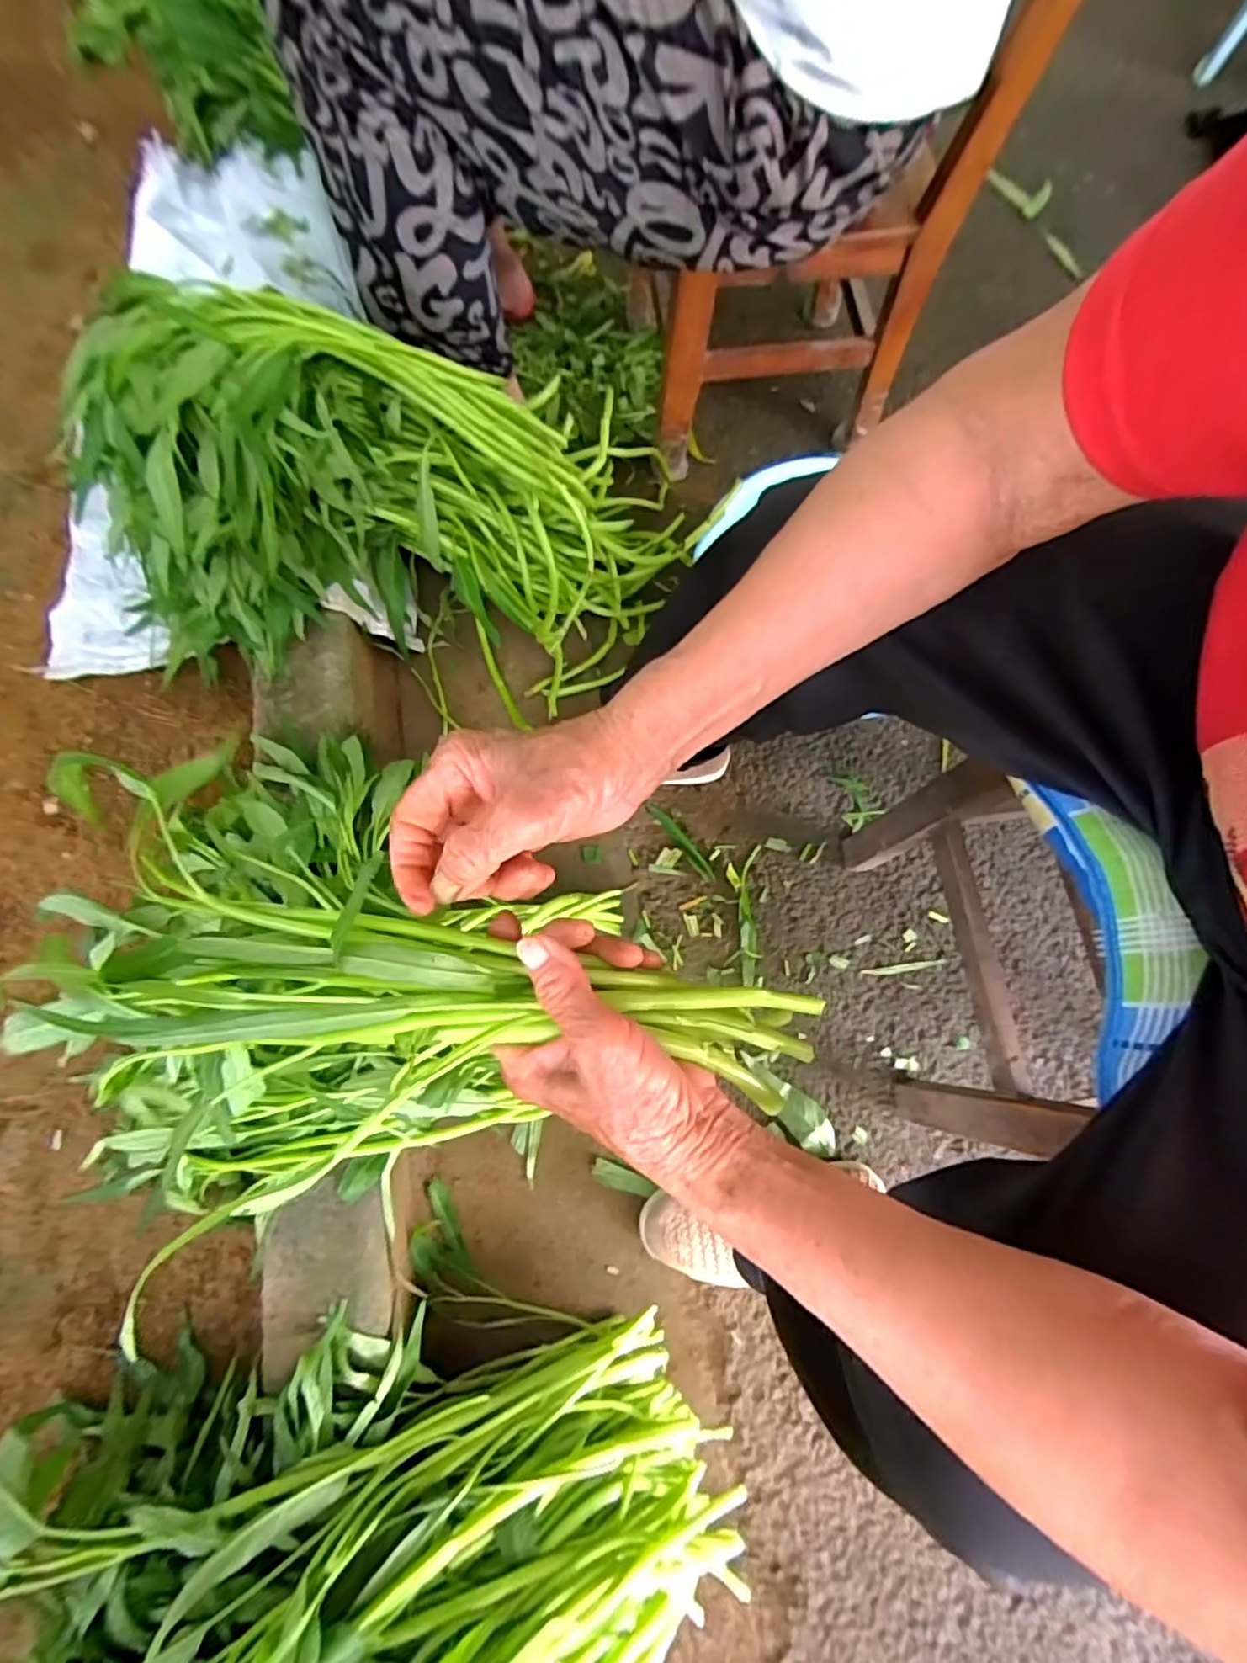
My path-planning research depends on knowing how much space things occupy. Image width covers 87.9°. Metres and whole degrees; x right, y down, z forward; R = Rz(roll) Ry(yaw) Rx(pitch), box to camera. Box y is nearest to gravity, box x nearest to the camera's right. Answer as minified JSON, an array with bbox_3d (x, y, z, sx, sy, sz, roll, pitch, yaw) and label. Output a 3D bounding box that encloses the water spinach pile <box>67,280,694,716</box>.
[{"bbox_3d":[-0.216,-0.322,0.662,0.519,0.300,0.294,-1,73,-2],"label":"water spinach pile"}]

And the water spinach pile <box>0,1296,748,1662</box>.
[{"bbox_3d":[-0.176,0.536,0.419,0.517,0.222,0.345,-9,74,-5],"label":"water spinach pile"}]

